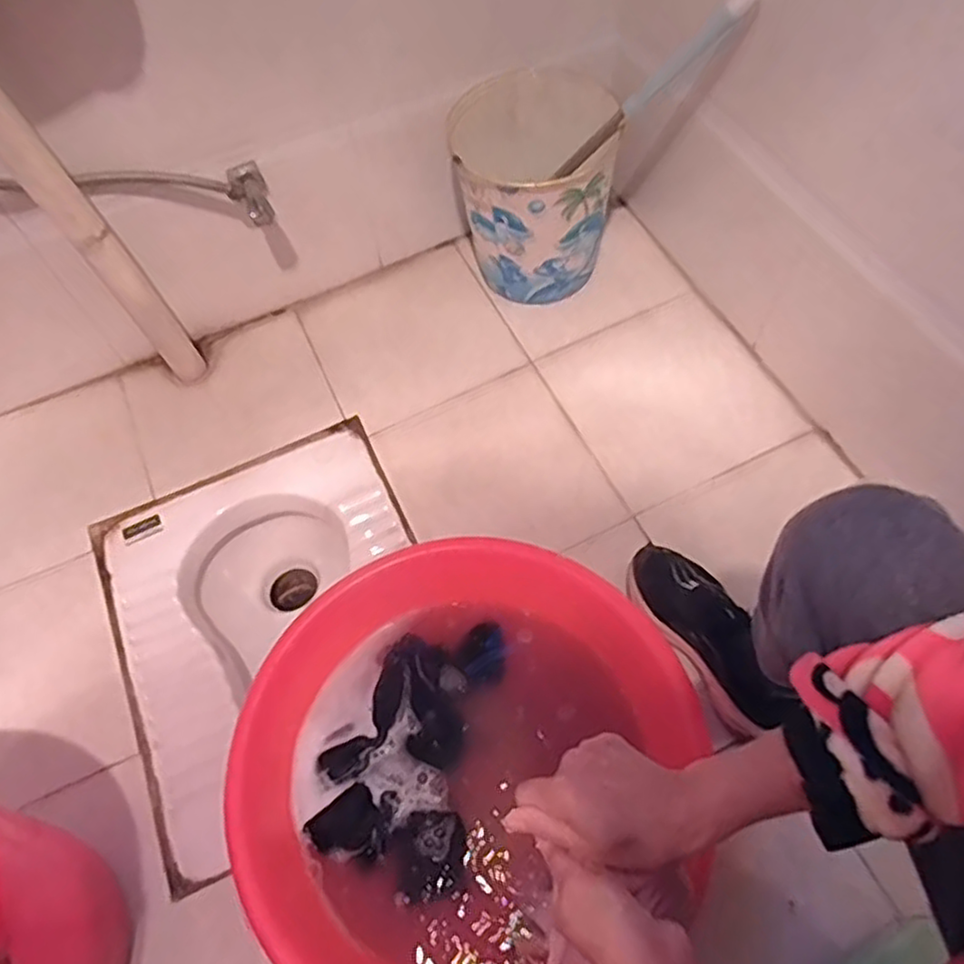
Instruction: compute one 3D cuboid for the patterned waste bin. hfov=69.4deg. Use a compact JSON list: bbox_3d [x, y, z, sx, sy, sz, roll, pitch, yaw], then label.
[{"bbox_3d":[0.081,-0.434,1.112,0.238,0.274,0.222,-1,62,3],"label":"patterned waste bin"}]

